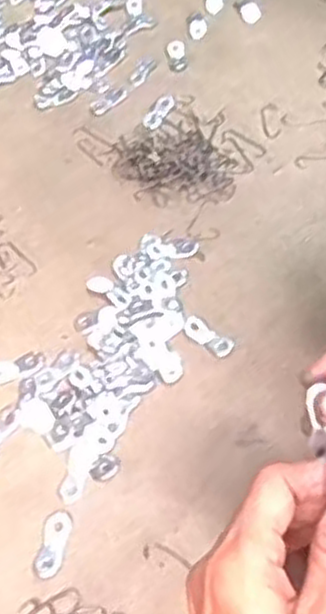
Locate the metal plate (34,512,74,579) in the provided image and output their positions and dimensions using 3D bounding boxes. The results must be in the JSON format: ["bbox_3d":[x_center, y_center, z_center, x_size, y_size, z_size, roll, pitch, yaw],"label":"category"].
[{"bbox_3d":[-0.065,0.139,0.458,0.017,0.004,0.038,10,56,8],"label":"metal plate"}]

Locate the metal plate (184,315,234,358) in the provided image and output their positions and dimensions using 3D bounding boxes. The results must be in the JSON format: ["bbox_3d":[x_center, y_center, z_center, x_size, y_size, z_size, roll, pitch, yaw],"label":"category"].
[{"bbox_3d":[0.031,0.020,0.541,0.038,0.004,0.017,35,63,23],"label":"metal plate"}]

